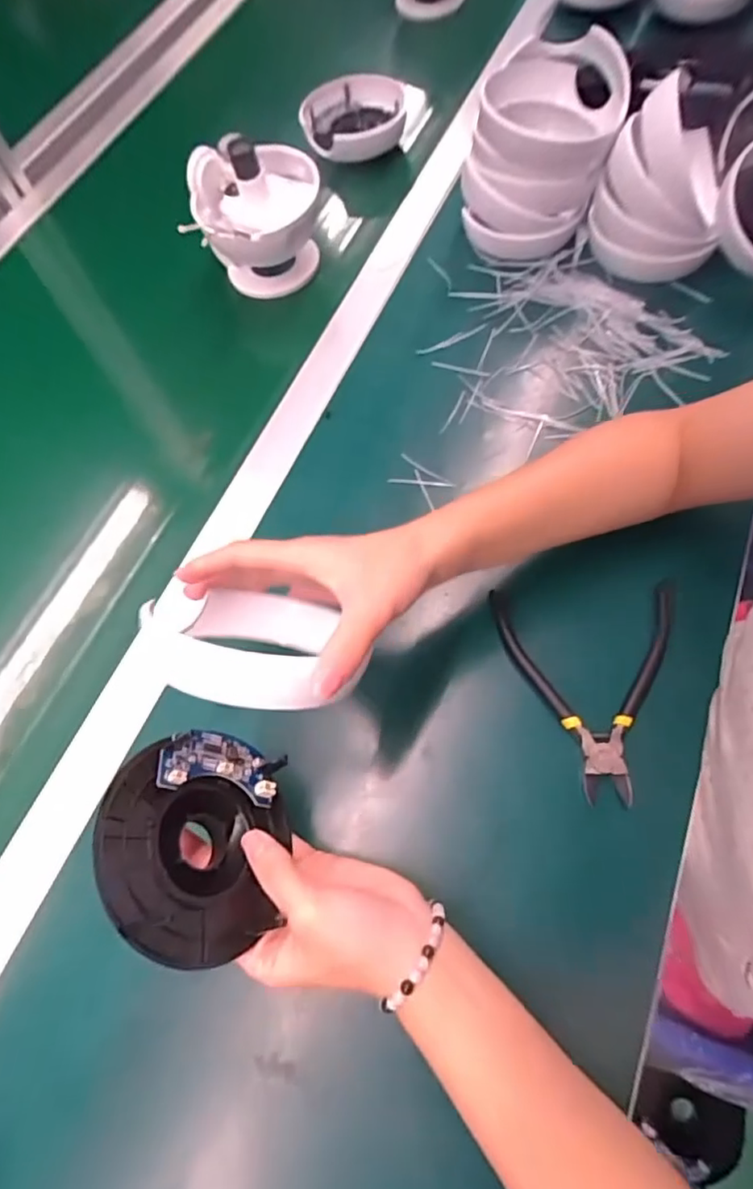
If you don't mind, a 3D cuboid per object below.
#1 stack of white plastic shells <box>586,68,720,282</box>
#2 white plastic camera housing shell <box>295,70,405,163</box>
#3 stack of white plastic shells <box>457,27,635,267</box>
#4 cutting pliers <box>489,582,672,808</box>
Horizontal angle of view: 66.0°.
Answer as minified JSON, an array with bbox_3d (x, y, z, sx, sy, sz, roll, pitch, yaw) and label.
[{"bbox_3d":[0.249,-0.351,0.500,0.106,0.111,0.103,17,69,15],"label":"stack of white plastic shells"},{"bbox_3d":[-0.026,-0.531,0.643,0.112,0.042,0.112,-9,65,4],"label":"white plastic camera housing shell"},{"bbox_3d":[0.148,-0.394,0.528,0.114,0.132,0.126,17,69,15],"label":"stack of white plastic shells"},{"bbox_3d":[0.144,0.060,0.378,0.117,0.014,0.138,-6,65,5],"label":"cutting pliers"}]

